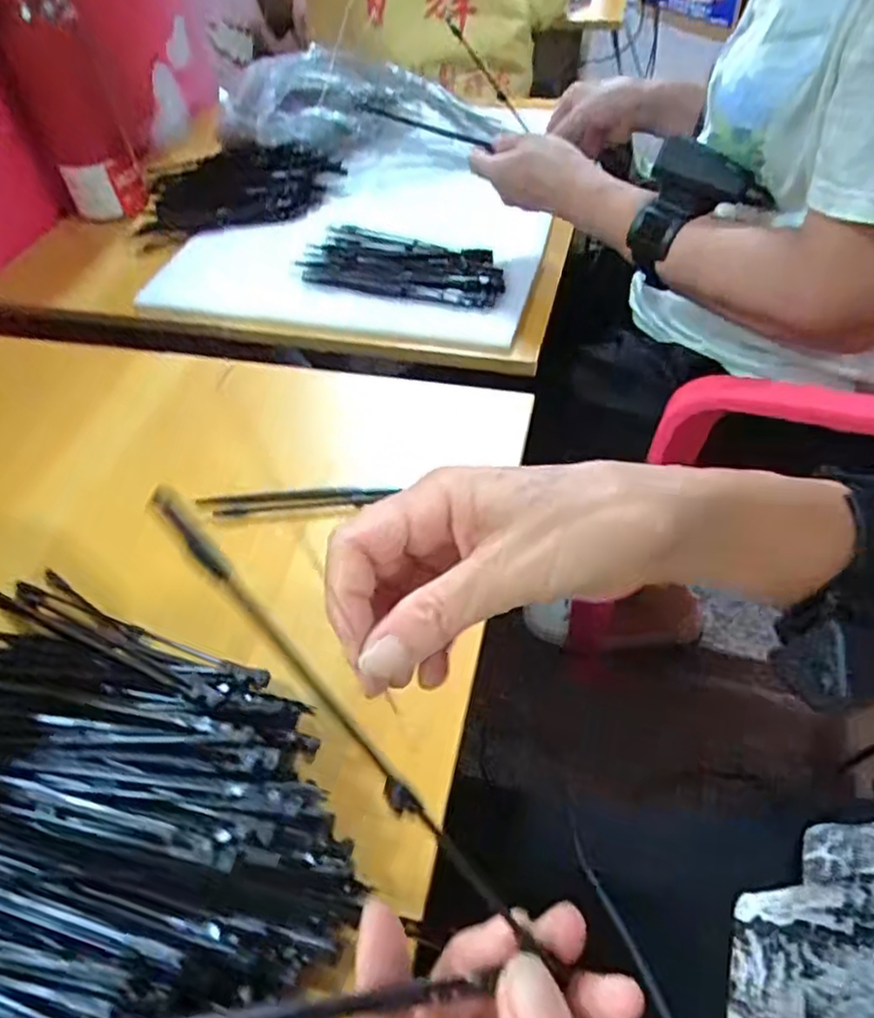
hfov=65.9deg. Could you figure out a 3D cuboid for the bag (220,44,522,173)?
[{"bbox_3d":[-0.107,-0.495,0.824,0.373,0.064,0.141,19,54,19],"label":"bag"}]

